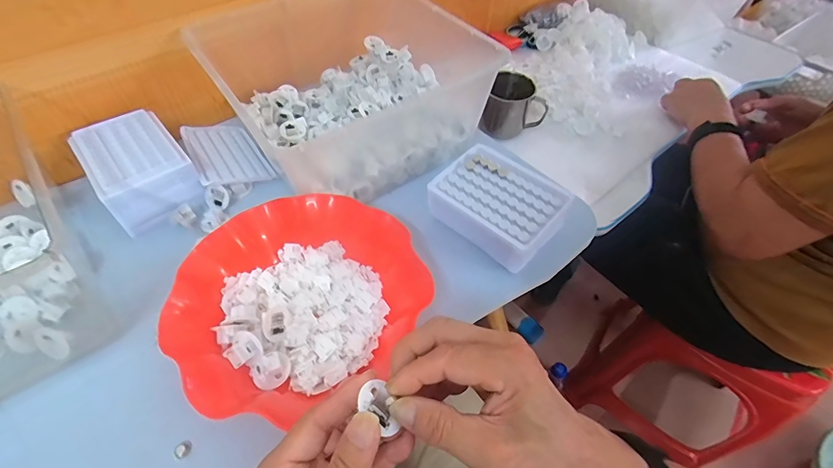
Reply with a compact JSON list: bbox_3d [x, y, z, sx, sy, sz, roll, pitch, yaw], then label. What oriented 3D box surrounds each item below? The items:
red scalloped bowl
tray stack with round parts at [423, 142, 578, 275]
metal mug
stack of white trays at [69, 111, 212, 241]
[{"bbox_3d":[-0.111,0.063,0.388,0.201,0.059,0.220,1,52,-1],"label":"red scalloped bowl"},{"bbox_3d":[0.087,-0.031,0.462,0.133,0.059,0.105,36,59,23],"label":"tray stack with round parts"},{"bbox_3d":[0.160,-0.207,0.660,0.104,0.079,0.066,4,52,1],"label":"metal mug"},{"bbox_3d":[-0.334,-0.078,0.492,0.095,0.066,0.132,-34,60,-25],"label":"stack of white trays"}]

